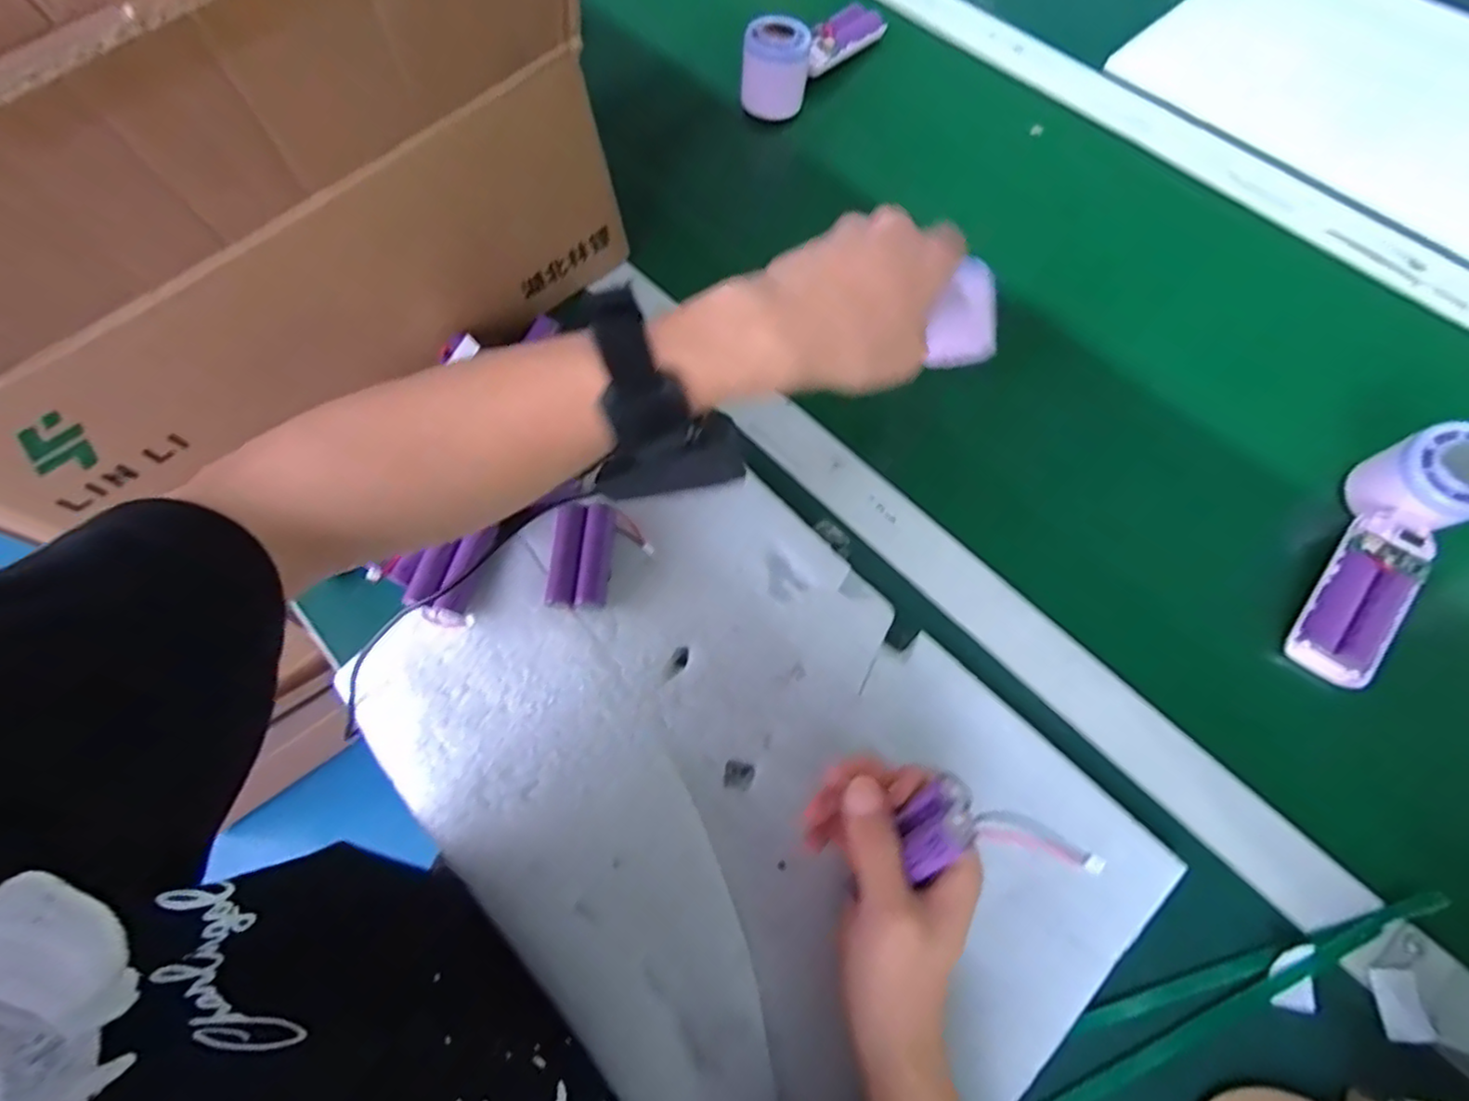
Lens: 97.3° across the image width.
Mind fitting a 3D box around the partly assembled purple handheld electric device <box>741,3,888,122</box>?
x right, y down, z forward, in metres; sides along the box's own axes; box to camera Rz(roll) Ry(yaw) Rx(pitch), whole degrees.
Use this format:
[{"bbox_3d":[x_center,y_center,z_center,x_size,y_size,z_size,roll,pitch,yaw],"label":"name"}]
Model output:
[{"bbox_3d":[0.071,-0.454,0.580,0.048,0.059,0.162,42,75,16],"label":"partly assembled purple handheld electric device"}]

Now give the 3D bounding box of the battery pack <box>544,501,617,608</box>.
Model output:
[{"bbox_3d":[-0.094,0.004,0.404,0.035,0.016,0.064,3,67,3],"label":"battery pack"}]

